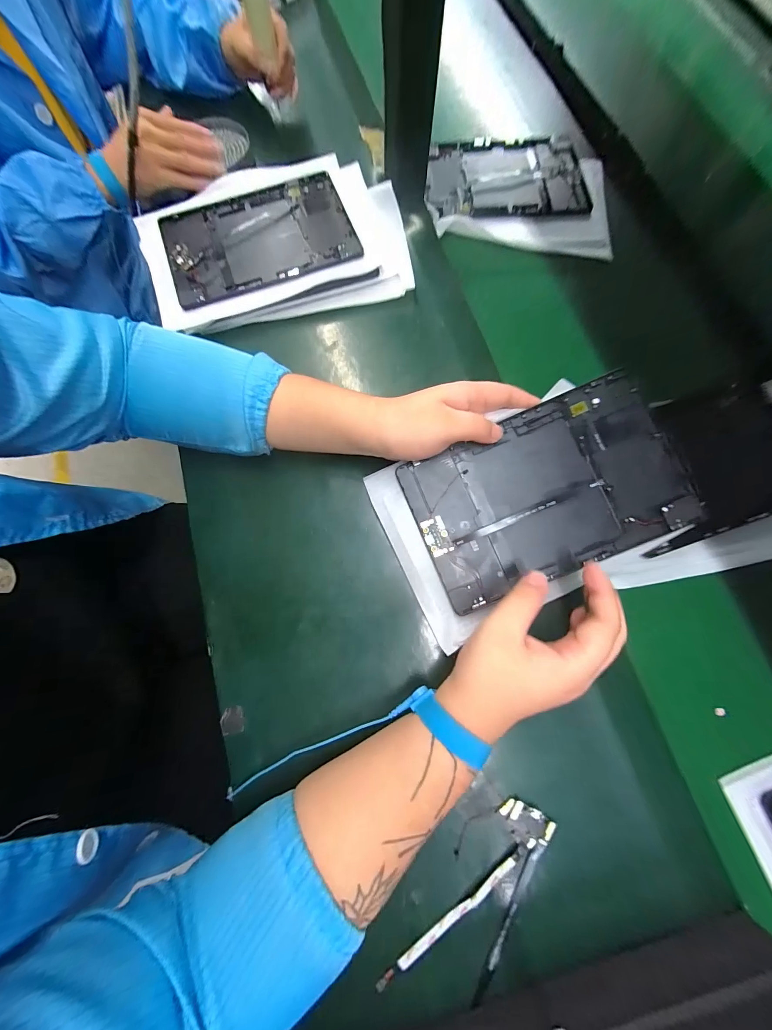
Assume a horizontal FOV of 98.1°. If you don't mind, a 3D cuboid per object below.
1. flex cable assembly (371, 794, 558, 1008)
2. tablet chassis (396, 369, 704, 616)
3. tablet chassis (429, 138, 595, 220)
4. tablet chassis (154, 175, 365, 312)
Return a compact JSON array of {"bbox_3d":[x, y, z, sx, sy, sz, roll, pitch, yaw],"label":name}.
[{"bbox_3d":[0.074,0.323,0.276,0.066,0.007,0.176,34,78,8],"label":"flex cable assembly"},{"bbox_3d":[0.145,-0.019,0.317,0.232,0.005,0.152,-23,84,5],"label":"tablet chassis"},{"bbox_3d":[0.175,-0.498,0.490,0.229,0.017,0.163,-2,75,0],"label":"tablet chassis"},{"bbox_3d":[-0.166,-0.359,0.438,0.235,0.014,0.155,-20,76,-4],"label":"tablet chassis"}]

